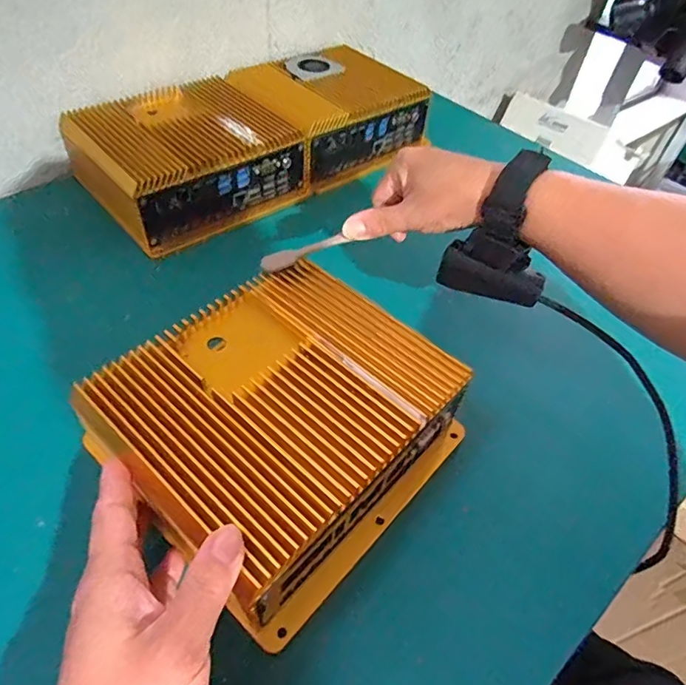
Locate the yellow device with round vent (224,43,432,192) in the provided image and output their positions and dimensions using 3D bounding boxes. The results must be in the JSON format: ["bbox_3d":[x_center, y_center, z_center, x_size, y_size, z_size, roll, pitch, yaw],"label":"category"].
[{"bbox_3d":[-0.017,-0.272,0.598,0.168,0.072,0.189,39,56,25],"label":"yellow device with round vent"}]

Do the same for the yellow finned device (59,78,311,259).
[{"bbox_3d":[-0.155,-0.188,0.508,0.195,0.072,0.168,-30,58,-28],"label":"yellow finned device"}]

